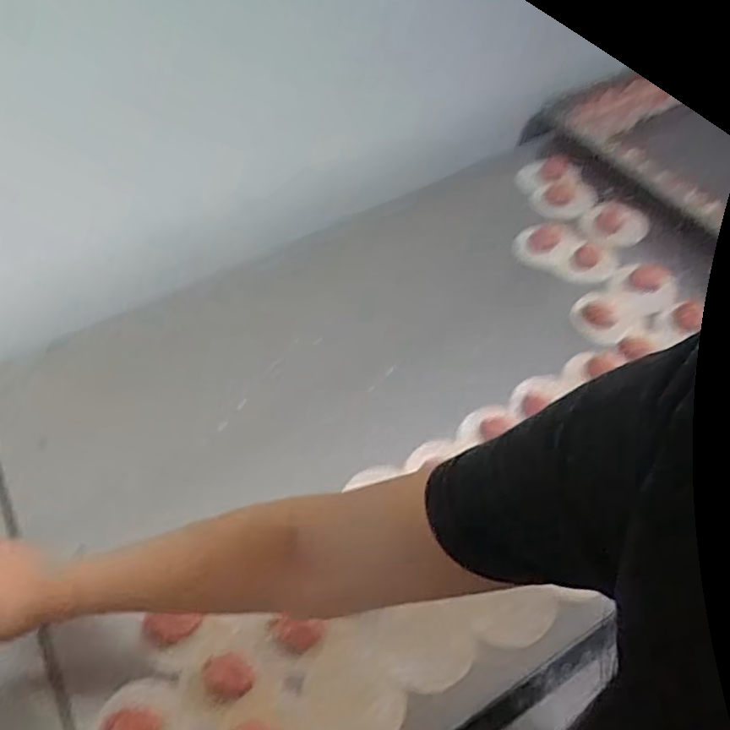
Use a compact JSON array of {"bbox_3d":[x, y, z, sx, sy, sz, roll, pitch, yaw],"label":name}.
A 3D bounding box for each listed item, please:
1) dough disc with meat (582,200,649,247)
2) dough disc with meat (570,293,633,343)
[{"bbox_3d":[0.334,-0.192,0.868,0.072,0.013,0.083,-27,55,-18],"label":"dough disc with meat"},{"bbox_3d":[0.284,-0.059,0.773,0.065,0.019,0.064,-2,51,2],"label":"dough disc with meat"}]

